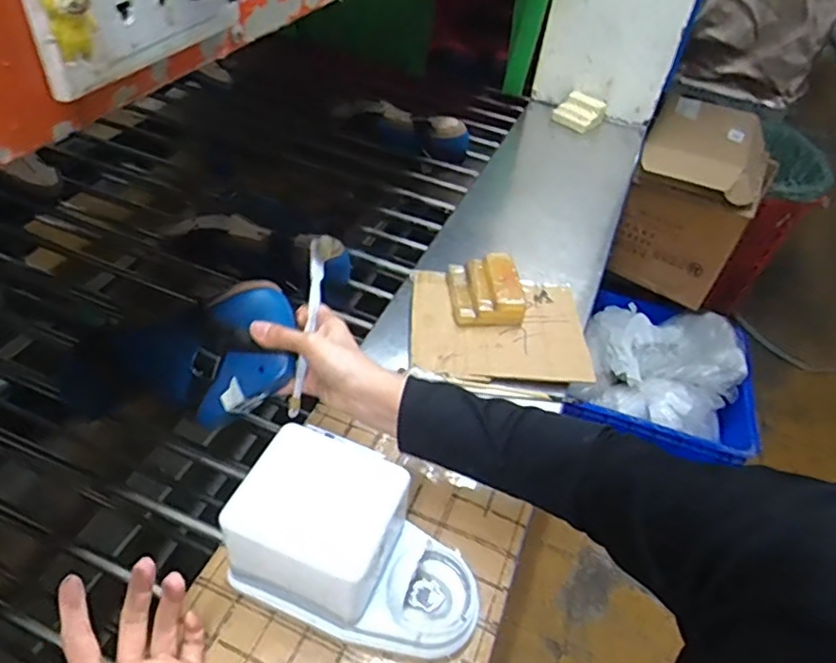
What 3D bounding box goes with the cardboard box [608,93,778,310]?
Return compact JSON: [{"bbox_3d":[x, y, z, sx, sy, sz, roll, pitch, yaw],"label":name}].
[{"bbox_3d":[0.617,-0.290,1.382,0.274,0.337,0.318,23,46,15],"label":"cardboard box"}]

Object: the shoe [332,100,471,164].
[{"bbox_3d":[-0.032,-0.373,1.112,0.253,0.071,0.078,15,45,7],"label":"shoe"}]

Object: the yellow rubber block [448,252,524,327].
[{"bbox_3d":[0.082,-0.050,0.740,0.080,0.045,0.103,0,45,-8],"label":"yellow rubber block"}]

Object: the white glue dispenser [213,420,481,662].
[{"bbox_3d":[-0.040,0.166,0.455,0.185,0.101,0.101,19,45,11],"label":"white glue dispenser"}]

